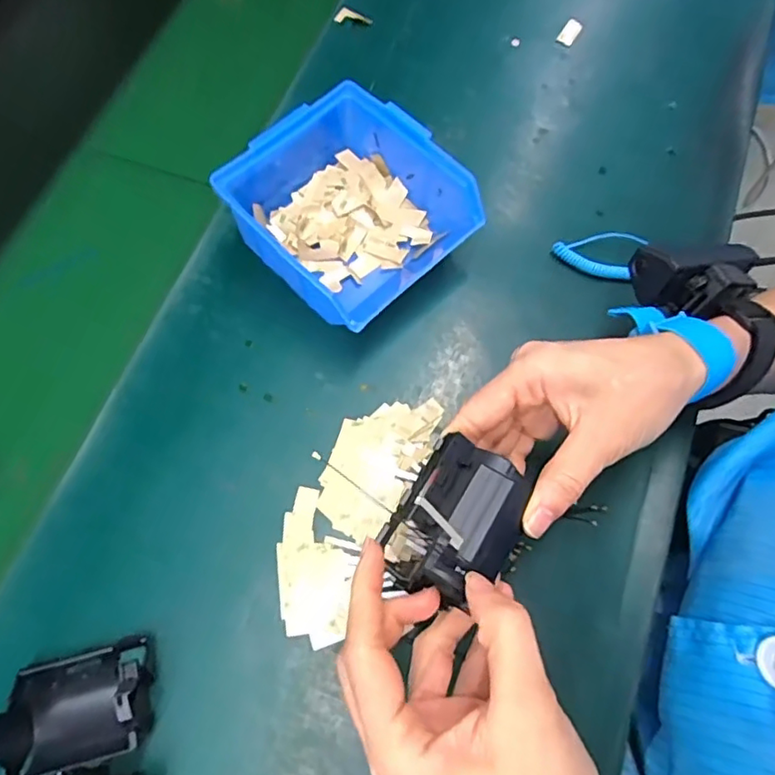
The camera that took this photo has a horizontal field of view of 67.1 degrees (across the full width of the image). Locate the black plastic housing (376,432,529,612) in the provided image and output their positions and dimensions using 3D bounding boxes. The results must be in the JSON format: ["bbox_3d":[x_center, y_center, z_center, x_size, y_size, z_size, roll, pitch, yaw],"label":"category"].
[{"bbox_3d":[0.031,0.058,0.258,0.051,0.022,0.068,31,73,9],"label":"black plastic housing"}]

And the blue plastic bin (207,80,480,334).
[{"bbox_3d":[-0.030,-0.120,0.394,0.127,0.063,0.133,-39,76,-14],"label":"blue plastic bin"}]

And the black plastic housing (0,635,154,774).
[{"bbox_3d":[-0.158,0.163,0.299,0.074,0.039,0.052,-15,71,-6],"label":"black plastic housing"}]

